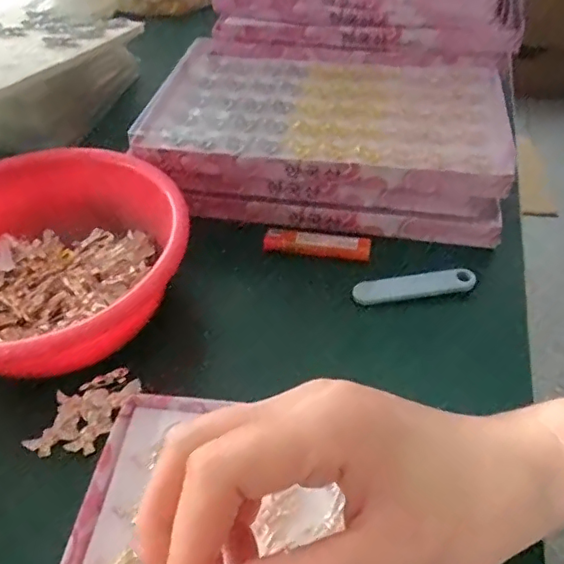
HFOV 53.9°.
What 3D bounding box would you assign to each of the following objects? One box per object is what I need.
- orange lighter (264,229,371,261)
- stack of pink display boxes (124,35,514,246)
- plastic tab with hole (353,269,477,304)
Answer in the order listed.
[{"bbox_3d":[0.027,-0.030,0.432,0.081,0.014,0.015,7,47,7],"label":"orange lighter"},{"bbox_3d":[0.036,-0.134,0.493,0.295,0.057,0.198,7,47,7],"label":"stack of pink display boxes"},{"bbox_3d":[0.096,0.002,0.401,0.087,0.010,0.013,-6,47,-5],"label":"plastic tab with hole"}]

